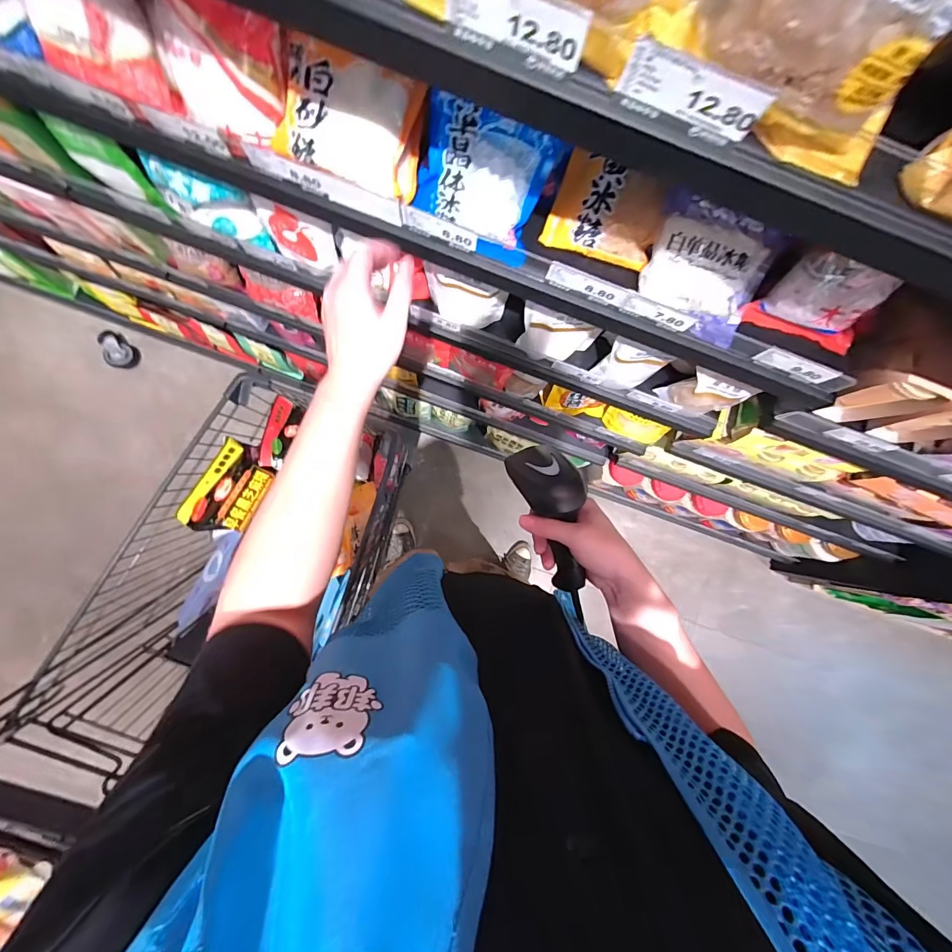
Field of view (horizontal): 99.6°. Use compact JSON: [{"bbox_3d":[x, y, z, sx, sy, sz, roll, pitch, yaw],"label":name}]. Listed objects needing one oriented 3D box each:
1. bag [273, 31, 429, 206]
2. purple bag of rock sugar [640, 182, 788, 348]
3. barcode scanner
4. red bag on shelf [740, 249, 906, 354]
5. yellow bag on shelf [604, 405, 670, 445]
[{"bbox_3d":[-0.134,-0.376,0.432,0.145,0.045,0.099,14,112,-10],"label":"bag"},{"bbox_3d":[0.265,-0.231,0.464,0.138,0.080,0.107,11,83,-4],"label":"purple bag of rock sugar"},{"bbox_3d":[0.094,0.066,0.460,0.064,0.065,0.198,-15,96,-7],"label":"barcode scanner"},{"bbox_3d":[0.407,-0.206,0.473,0.139,0.096,0.058,15,83,-4],"label":"red bag on shelf"},{"bbox_3d":[0.366,-0.113,0.928,0.135,0.095,0.041,23,83,-3],"label":"yellow bag on shelf"}]

